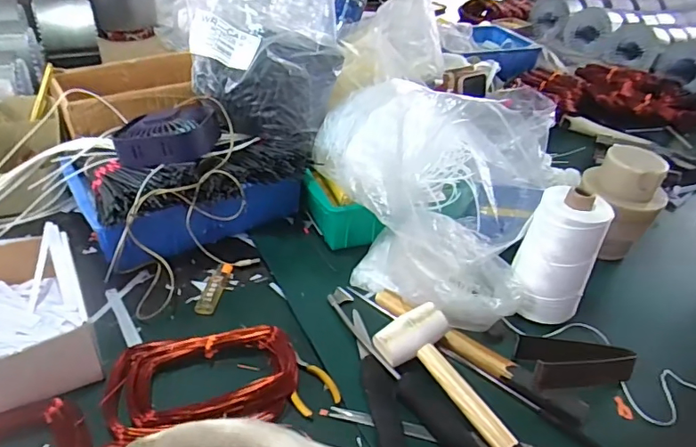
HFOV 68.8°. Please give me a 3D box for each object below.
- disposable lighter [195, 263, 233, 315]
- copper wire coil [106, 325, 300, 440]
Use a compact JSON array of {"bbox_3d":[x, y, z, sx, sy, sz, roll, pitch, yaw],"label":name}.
[{"bbox_3d":[-0.168,0.081,0.640,0.025,0.011,0.087,8,37,1],"label":"disposable lighter"},{"bbox_3d":[-0.146,0.154,0.520,0.185,0.031,0.100,-3,38,-13],"label":"copper wire coil"}]

